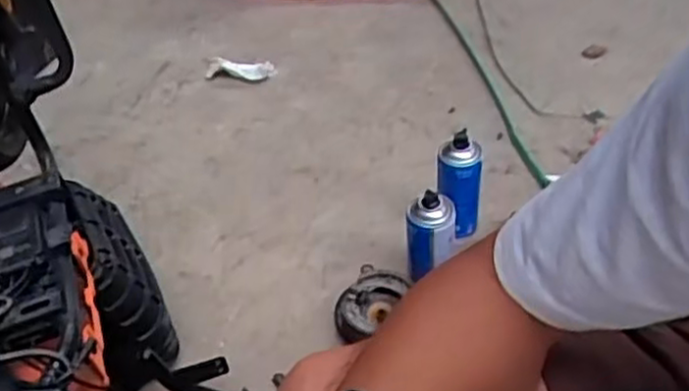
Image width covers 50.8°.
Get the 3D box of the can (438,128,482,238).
[{"bbox_3d":[0.169,-0.011,1.076,0.064,0.153,0.065,0,44,6],"label":"can"}]

